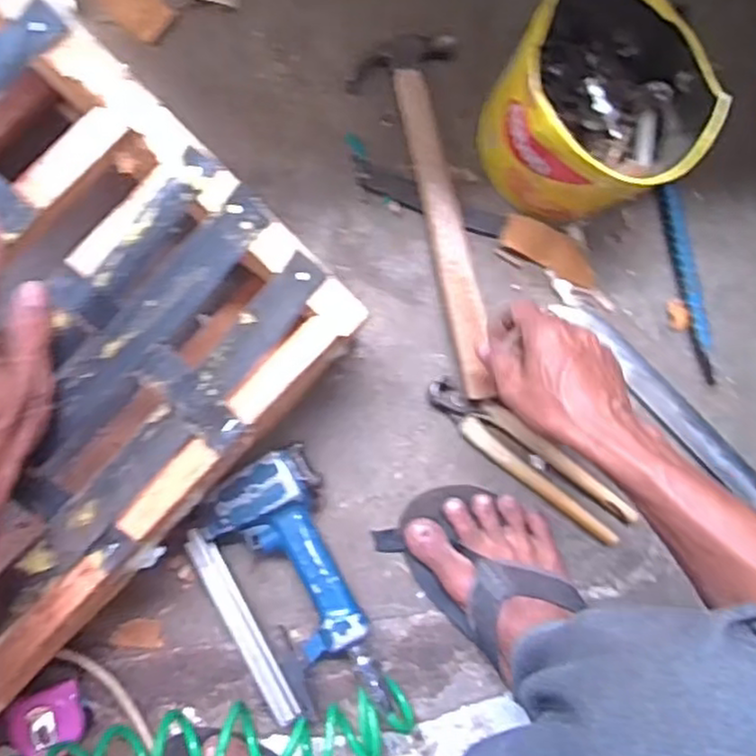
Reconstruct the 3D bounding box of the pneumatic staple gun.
[{"bbox_3d":[-0.077,0.178,0.601,0.120,0.066,0.219,-24,92,-4],"label":"pneumatic staple gun"}]

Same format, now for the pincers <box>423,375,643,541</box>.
[{"bbox_3d":[0.139,0.073,0.643,0.222,0.022,0.045,37,88,-4],"label":"pincers"}]

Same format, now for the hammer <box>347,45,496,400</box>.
[{"bbox_3d":[0.052,-0.138,0.612,0.084,0.023,0.313,-12,88,-4],"label":"hammer"}]

